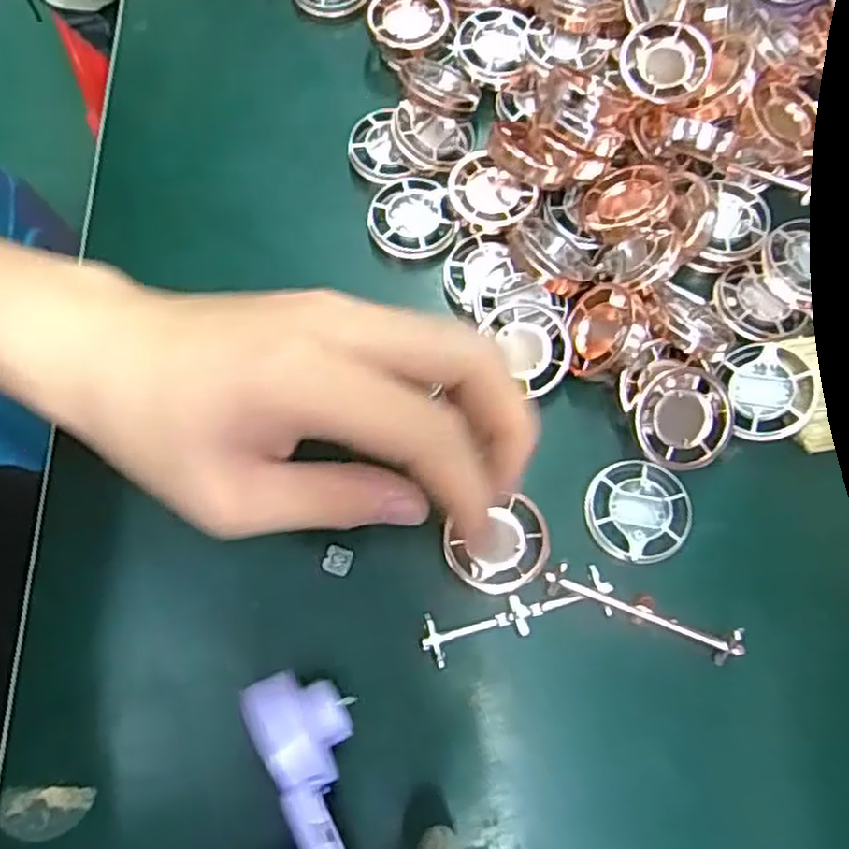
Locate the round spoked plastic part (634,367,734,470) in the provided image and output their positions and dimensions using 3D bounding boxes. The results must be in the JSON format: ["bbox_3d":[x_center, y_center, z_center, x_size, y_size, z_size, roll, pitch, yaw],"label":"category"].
[{"bbox_3d":[0.100,-0.002,0.290,0.037,0.004,0.037,0,88,10],"label":"round spoked plastic part"}]

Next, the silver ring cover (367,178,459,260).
[{"bbox_3d":[-0.006,-0.090,0.332,0.036,0.007,0.041,-17,71,-8],"label":"silver ring cover"}]

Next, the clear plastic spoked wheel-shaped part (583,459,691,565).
[{"bbox_3d":[0.081,0.034,0.287,0.039,0.010,0.038,1,70,-2],"label":"clear plastic spoked wheel-shaped part"}]

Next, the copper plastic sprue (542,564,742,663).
[{"bbox_3d":[0.078,0.068,0.271,0.071,0.016,0.011,20,70,5],"label":"copper plastic sprue"}]

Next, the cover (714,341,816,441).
[{"bbox_3d":[0.135,-0.014,0.294,0.033,0.006,0.039,-16,67,18],"label":"cover"}]

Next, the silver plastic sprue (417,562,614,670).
[{"bbox_3d":[0.034,0.070,0.273,0.071,0.007,0.018,-15,71,-8],"label":"silver plastic sprue"}]

